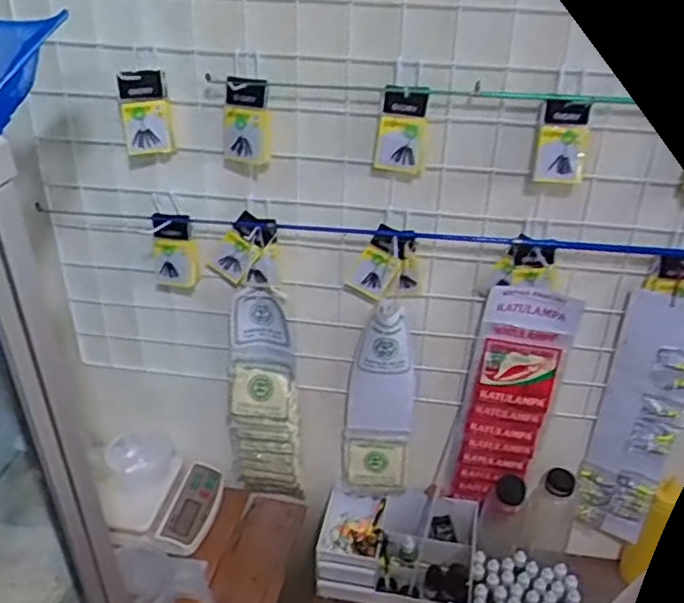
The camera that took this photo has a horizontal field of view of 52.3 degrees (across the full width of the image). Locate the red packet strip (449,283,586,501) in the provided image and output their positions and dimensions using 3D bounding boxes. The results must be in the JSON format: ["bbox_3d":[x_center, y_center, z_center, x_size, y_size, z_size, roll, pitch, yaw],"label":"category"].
[{"bbox_3d":[0.232,0.140,0.952,0.113,0.361,0.026,5,31,4],"label":"red packet strip"}]

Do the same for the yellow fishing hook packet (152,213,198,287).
[{"bbox_3d":[-0.220,-0.067,0.911,0.059,0.099,0.015,10,32,13],"label":"yellow fishing hook packet"}]

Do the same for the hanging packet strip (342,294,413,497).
[{"bbox_3d":[0.054,0.147,0.987,0.092,0.314,0.035,5,31,5],"label":"hanging packet strip"}]

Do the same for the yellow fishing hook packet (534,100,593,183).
[{"bbox_3d":[0.238,-0.167,0.750,0.054,0.099,0.021,0,42,9],"label":"yellow fishing hook packet"}]

